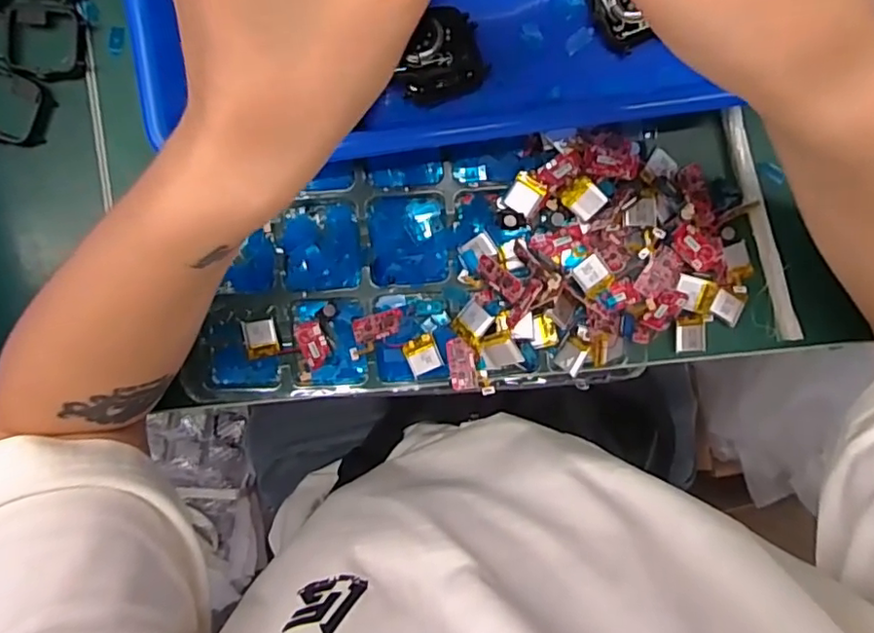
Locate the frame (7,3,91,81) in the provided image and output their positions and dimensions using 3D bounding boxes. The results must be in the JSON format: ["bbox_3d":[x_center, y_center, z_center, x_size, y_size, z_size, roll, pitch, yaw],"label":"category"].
[{"bbox_3d":[-0.215,-0.152,0.329,0.045,0.006,0.041,-1,97,2],"label":"frame"}]

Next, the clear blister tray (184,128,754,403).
[{"bbox_3d":[0.016,-0.026,0.334,0.306,0.024,0.133,-6,97,2],"label":"clear blister tray"}]

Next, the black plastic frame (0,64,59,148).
[{"bbox_3d":[-0.241,-0.118,0.335,0.045,0.008,0.041,18,97,-1],"label":"black plastic frame"}]

